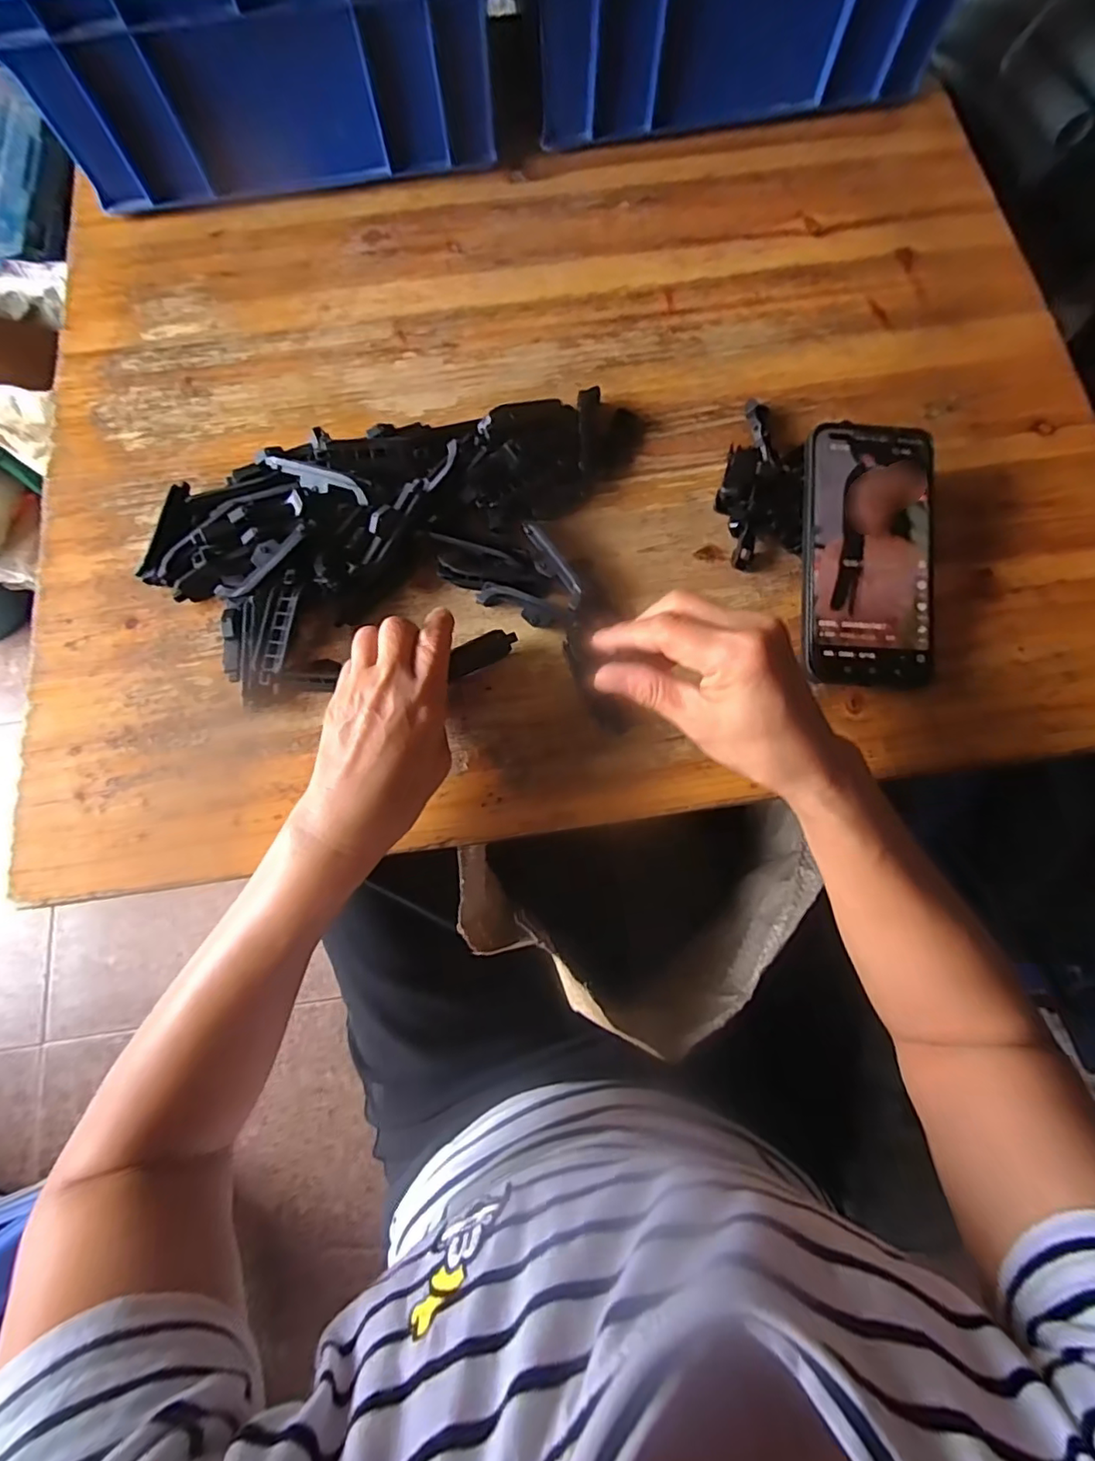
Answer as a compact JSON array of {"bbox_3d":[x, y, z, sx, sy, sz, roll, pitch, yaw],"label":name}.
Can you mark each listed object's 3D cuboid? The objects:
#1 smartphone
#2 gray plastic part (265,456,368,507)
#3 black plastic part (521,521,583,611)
[{"bbox_3d":[0.201,-0.109,0.350,0.077,0.008,0.163,3,86,-1],"label":"smartphone"},{"bbox_3d":[-0.148,-0.163,0.366,0.070,0.010,0.015,18,76,5],"label":"gray plastic part"},{"bbox_3d":[0.001,-0.109,0.366,0.016,0.008,0.070,-33,77,-7],"label":"black plastic part"}]

